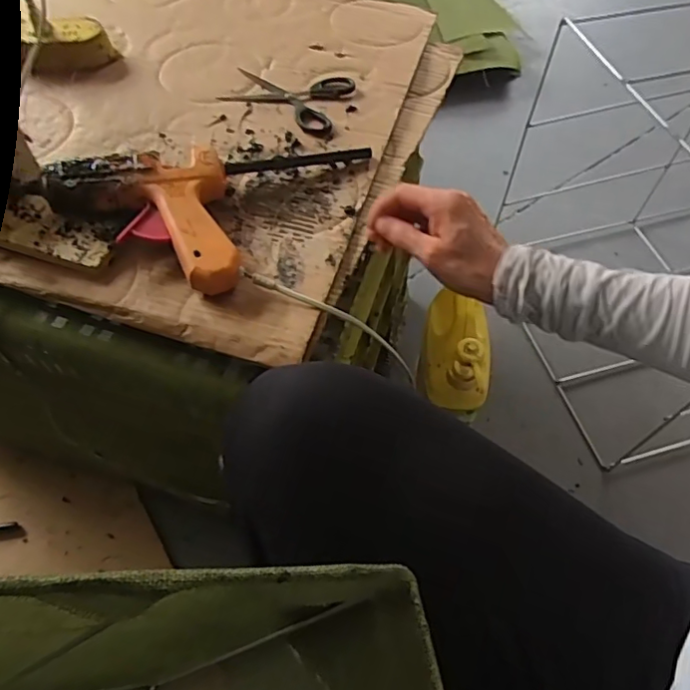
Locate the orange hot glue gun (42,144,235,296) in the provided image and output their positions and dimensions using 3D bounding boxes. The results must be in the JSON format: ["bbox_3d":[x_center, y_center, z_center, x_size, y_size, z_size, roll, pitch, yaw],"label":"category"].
[{"bbox_3d":[-0.177,-0.106,0.509,0.150,0.049,0.149,-13,60,-9],"label":"orange hot glue gun"}]

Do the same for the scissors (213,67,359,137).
[{"bbox_3d":[-0.067,-0.281,0.644,0.136,0.008,0.097,19,60,10],"label":"scissors"}]

